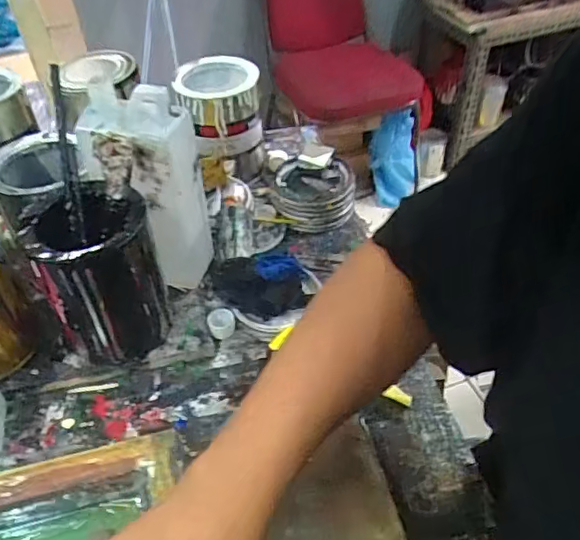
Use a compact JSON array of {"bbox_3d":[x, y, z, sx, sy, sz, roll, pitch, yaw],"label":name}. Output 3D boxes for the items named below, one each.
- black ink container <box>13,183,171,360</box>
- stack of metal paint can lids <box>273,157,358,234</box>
[{"bbox_3d":[-0.178,0.014,0.555,0.103,0.164,0.100,-27,48,-23],"label":"black ink container"},{"bbox_3d":[0.031,-0.095,0.737,0.098,0.053,0.097,1,44,5],"label":"stack of metal paint can lids"}]

